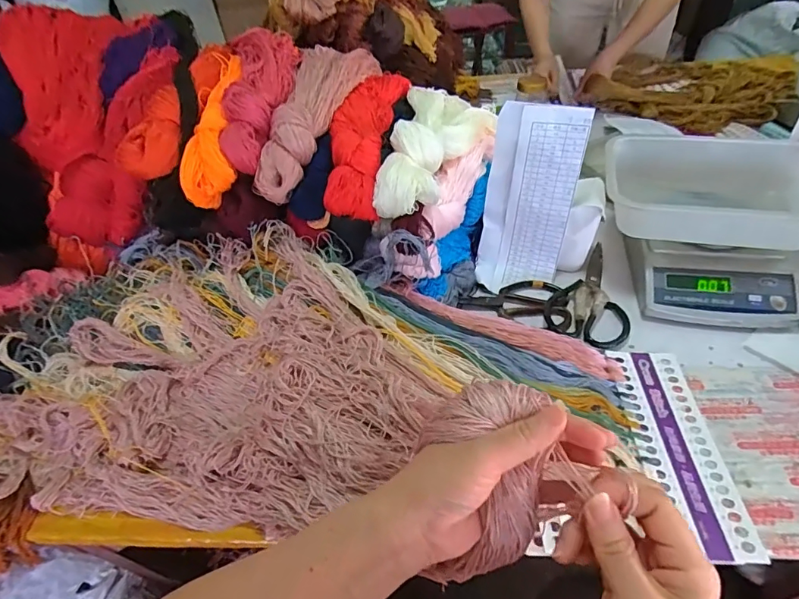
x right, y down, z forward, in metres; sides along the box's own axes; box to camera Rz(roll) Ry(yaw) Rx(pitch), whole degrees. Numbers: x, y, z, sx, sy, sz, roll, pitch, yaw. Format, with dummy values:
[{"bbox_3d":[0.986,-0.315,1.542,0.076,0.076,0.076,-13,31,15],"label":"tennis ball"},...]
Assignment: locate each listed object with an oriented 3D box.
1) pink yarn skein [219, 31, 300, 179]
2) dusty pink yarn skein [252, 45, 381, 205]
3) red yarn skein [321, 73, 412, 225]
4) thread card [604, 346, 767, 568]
[{"bbox_3d":[-0.203,-0.301,0.654,0.098,0.056,0.279,-3,61,5],"label":"pink yarn skein"},{"bbox_3d":[-0.117,-0.291,0.694,0.091,0.089,0.356,8,49,14],"label":"dusty pink yarn skein"},{"bbox_3d":[-0.046,-0.247,0.685,0.073,0.082,0.305,4,48,11],"label":"red yarn skein"},{"bbox_3d":[0.303,0.153,0.504,0.081,0.008,0.241,-2,47,5],"label":"thread card"}]

